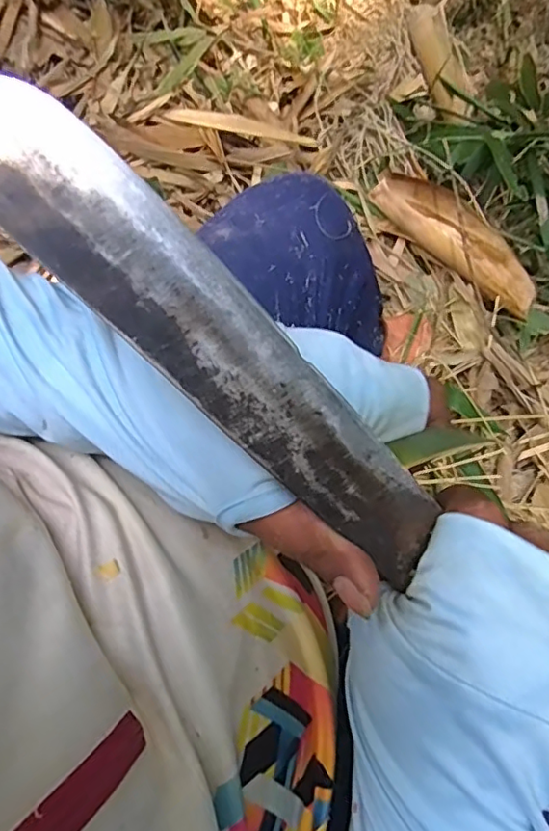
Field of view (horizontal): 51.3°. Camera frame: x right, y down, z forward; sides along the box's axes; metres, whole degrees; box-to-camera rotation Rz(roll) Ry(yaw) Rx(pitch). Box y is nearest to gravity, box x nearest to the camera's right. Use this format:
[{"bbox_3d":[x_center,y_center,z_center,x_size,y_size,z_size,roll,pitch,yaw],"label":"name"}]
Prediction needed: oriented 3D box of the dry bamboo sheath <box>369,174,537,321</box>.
[{"bbox_3d":[0.326,-0.307,1.002,0.352,0.047,0.112,32,80,-14],"label":"dry bamboo sheath"}]

